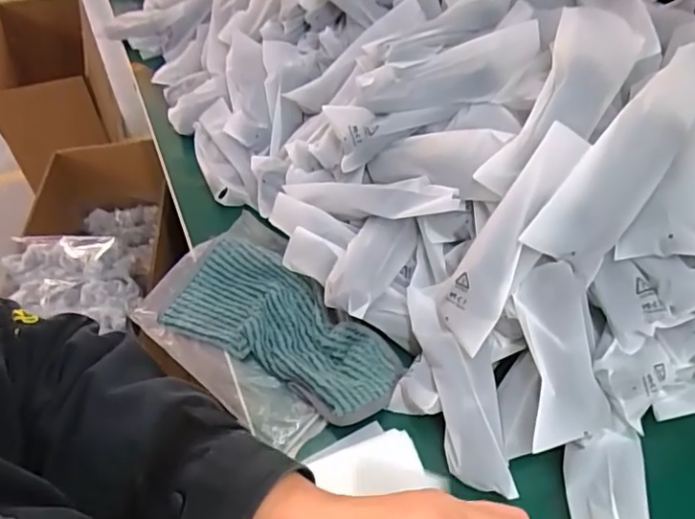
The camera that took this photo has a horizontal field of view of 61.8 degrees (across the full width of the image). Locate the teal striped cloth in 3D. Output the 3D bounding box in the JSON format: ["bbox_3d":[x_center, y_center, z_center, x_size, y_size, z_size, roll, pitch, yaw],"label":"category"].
[{"bbox_3d":[-0.052,0.051,0.468,0.205,0.020,0.093,26,55,24],"label":"teal striped cloth"}]

